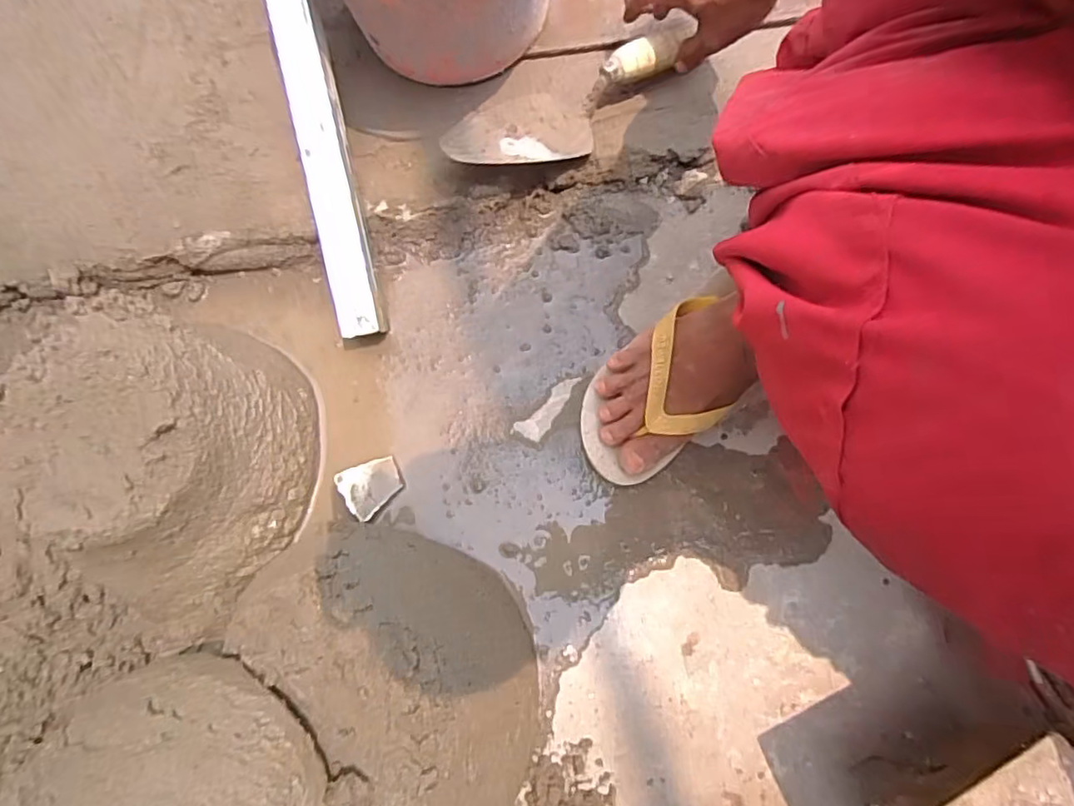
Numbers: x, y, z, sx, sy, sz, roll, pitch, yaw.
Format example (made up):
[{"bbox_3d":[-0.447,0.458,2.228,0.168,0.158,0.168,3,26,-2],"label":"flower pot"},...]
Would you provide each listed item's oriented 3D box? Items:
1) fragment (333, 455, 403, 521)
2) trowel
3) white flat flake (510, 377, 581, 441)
[{"bbox_3d":[-0.144,0.073,0.515,0.051,0.006,0.046,-24,78,-7],"label":"fragment"},{"bbox_3d":[0.034,-0.279,0.557,0.255,0.041,0.078,-26,75,-5],"label":"trowel"},{"bbox_3d":[0.011,0.004,0.538,0.025,0.004,0.074,40,79,8],"label":"white flat flake"}]

